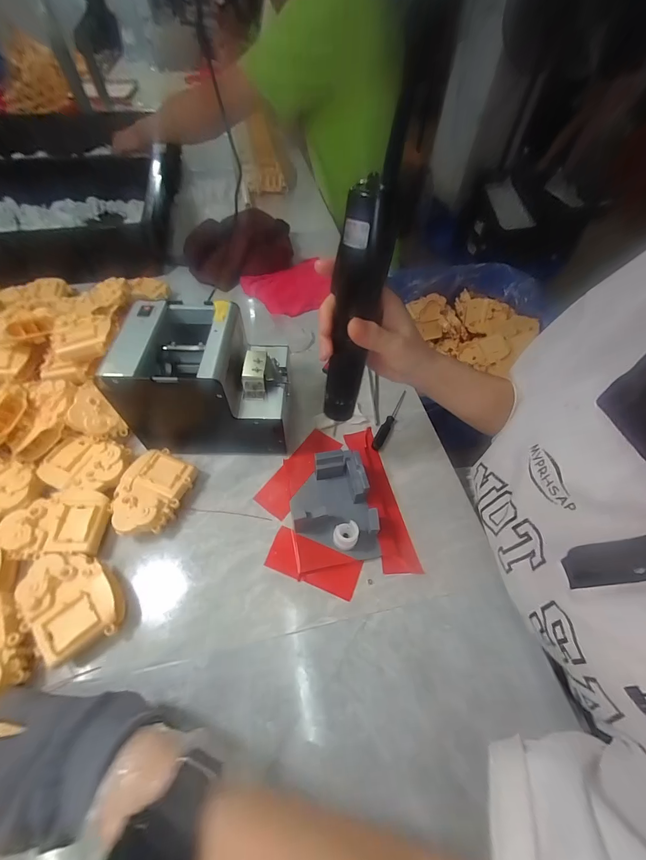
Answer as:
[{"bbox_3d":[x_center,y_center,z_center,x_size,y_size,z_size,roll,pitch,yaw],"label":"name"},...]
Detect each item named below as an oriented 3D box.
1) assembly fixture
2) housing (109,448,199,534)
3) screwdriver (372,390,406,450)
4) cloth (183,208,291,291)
[{"bbox_3d":[0.010,0.088,0.371,0.088,0.050,0.112,-9,56,-7],"label":"assembly fixture"},{"bbox_3d":[-0.201,0.074,0.387,0.076,0.037,0.104,17,57,11],"label":"housing"},{"bbox_3d":[0.095,-0.017,0.468,0.014,0.009,0.114,22,58,14],"label":"screwdriver"},{"bbox_3d":[-0.159,-0.371,0.665,0.106,0.096,0.203,40,64,21],"label":"cloth"}]

